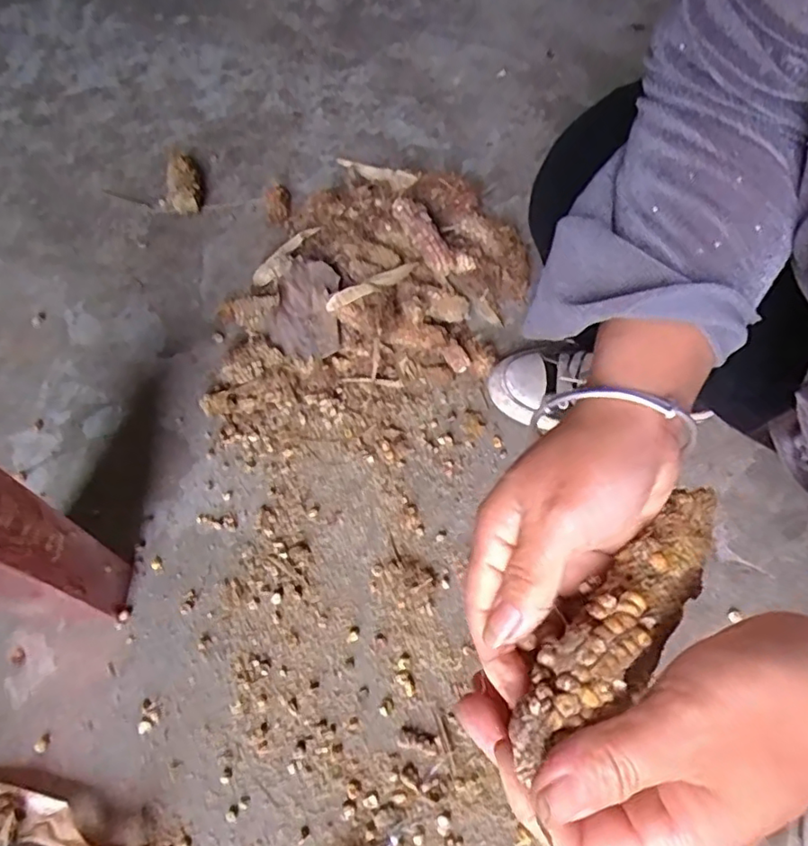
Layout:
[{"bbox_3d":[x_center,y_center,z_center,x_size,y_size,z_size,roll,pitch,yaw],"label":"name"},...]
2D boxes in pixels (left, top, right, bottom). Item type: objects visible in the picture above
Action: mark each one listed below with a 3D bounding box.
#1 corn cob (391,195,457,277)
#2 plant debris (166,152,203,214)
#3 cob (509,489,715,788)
[{"bbox_3d":[0.021,-0.206,0.630,0.027,0.024,0.103,-31,80,-17],"label":"corn cob"},{"bbox_3d":[-0.274,-0.302,0.728,0.038,0.031,0.086,-14,61,-8],"label":"plant debris"},{"bbox_3d":[0.081,0.070,0.216,0.031,0.030,0.121,41,61,20],"label":"cob"}]

